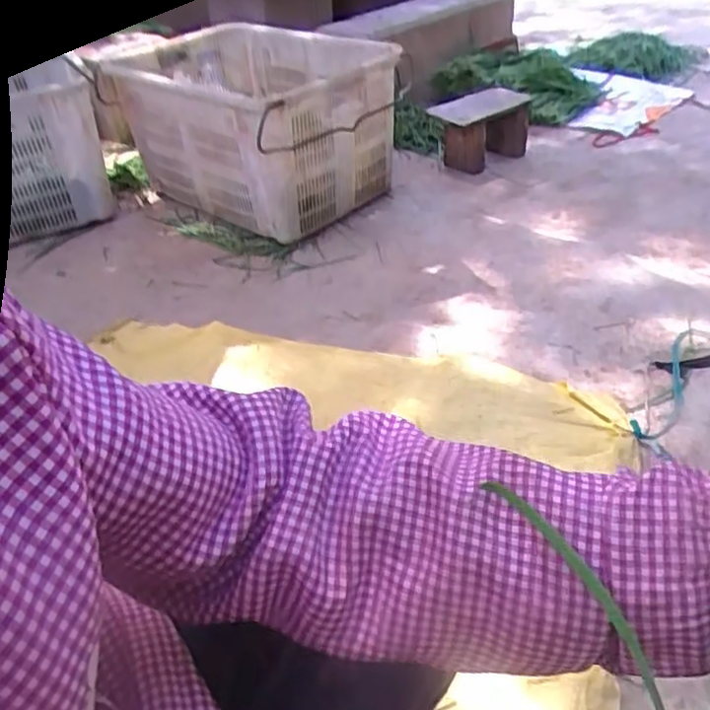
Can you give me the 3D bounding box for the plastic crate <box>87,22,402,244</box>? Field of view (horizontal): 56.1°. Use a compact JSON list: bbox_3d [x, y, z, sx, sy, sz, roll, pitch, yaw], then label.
[{"bbox_3d":[-0.197,-0.526,1.554,0.562,0.383,0.409,29,50,36],"label":"plastic crate"}]

